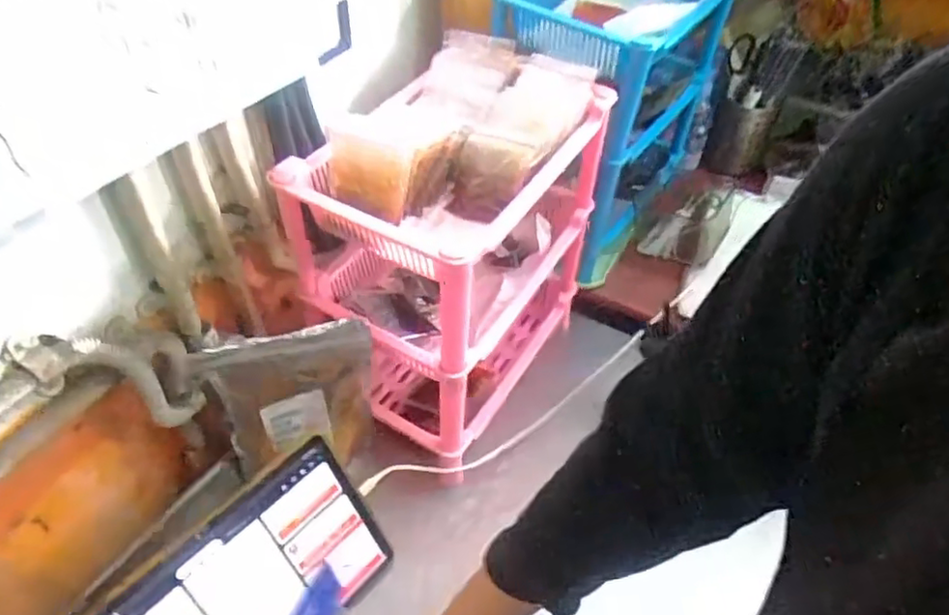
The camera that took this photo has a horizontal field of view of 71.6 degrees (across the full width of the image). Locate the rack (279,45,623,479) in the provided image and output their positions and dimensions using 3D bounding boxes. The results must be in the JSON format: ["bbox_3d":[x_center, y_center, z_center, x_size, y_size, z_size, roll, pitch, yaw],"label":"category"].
[{"bbox_3d":[-0.024,-0.054,0.716,0.201,0.348,0.296,25,51,20],"label":"rack"}]

